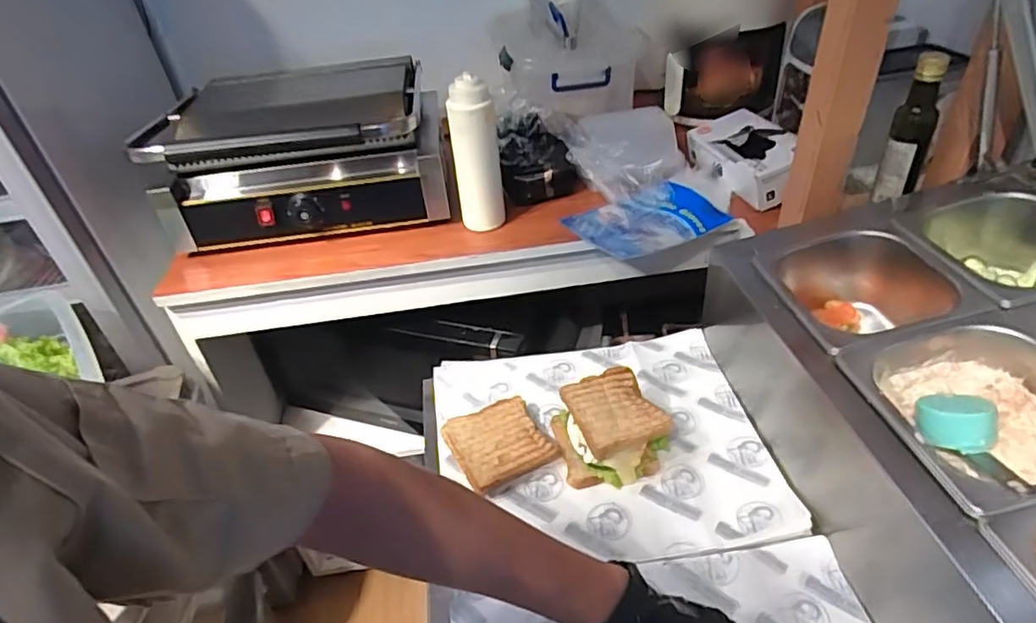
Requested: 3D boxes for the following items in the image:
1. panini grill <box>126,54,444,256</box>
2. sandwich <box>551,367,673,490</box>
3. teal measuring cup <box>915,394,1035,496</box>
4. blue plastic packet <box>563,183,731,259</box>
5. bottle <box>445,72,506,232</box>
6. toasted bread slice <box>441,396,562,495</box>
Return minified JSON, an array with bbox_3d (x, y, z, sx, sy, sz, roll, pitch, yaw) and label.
[{"bbox_3d":[-0.345,-0.261,0.980,0.420,0.184,0.345,-10,38,-4],"label":"panini grill"},{"bbox_3d":[0.100,0.126,0.656,0.114,0.065,0.108,-12,38,-7],"label":"sandwich"},{"bbox_3d":[0.366,0.103,0.476,0.050,0.036,0.121,-6,38,0],"label":"teal measuring cup"},{"bbox_3d":[0.204,-0.144,0.922,0.232,0.029,0.152,-20,40,-17],"label":"blue plastic packet"},{"bbox_3d":[-0.062,-0.231,0.899,0.068,0.230,0.071,-6,38,0],"label":"bottle"},{"bbox_3d":[-0.023,0.150,0.676,0.099,0.027,0.104,-23,41,-20],"label":"toasted bread slice"}]

